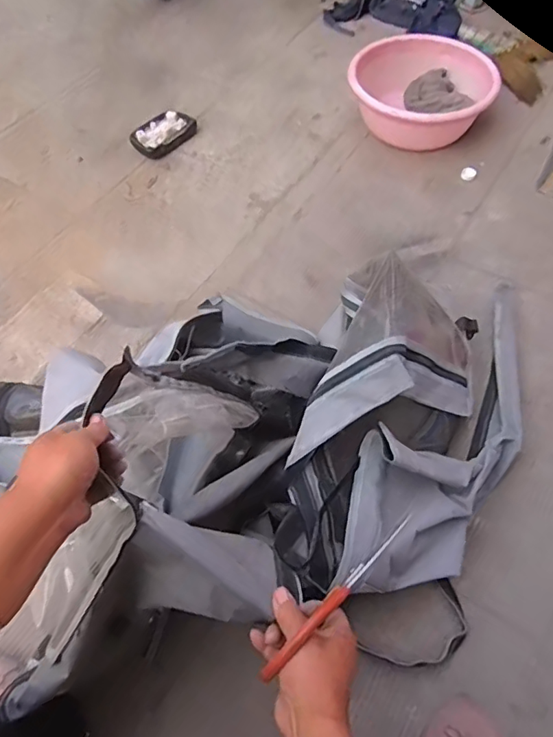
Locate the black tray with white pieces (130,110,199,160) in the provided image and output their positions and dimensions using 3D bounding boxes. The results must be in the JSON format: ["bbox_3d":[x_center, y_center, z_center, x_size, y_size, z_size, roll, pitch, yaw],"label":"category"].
[{"bbox_3d":[-0.281,-0.599,1.324,0.103,0.034,0.175,31,63,20],"label":"black tray with white pieces"}]

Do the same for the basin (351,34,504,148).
[{"bbox_3d":[0.358,-0.684,1.310,0.337,0.128,0.338,-1,57,2],"label":"basin"}]

